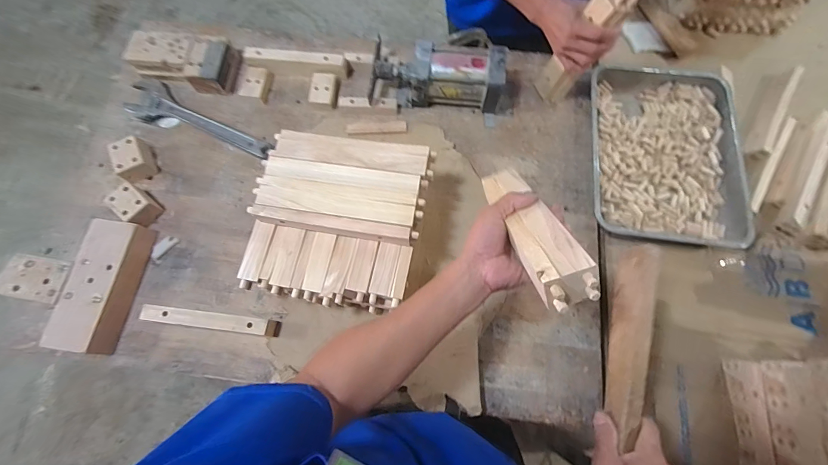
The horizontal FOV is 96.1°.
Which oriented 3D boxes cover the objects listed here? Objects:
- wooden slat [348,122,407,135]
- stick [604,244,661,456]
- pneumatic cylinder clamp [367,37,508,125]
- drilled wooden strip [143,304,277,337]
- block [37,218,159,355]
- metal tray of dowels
[{"bbox_3d":[-0.080,-0.225,0.803,0.126,0.010,0.026,-6,72,-1],"label":"wooden slat"},{"bbox_3d":[0.301,0.144,0.517,0.051,0.016,0.261,1,67,44],"label":"stick"},{"bbox_3d":[0.056,-0.324,0.788,0.287,0.109,0.131,8,72,4],"label":"pneumatic cylinder clamp"},{"bbox_3d":[-0.357,0.156,0.654,0.214,0.056,0.028,5,72,3],"label":"drilled wooden strip"},{"bbox_3d":[-0.560,0.095,0.671,0.095,0.068,0.228,5,72,3],"label":"block"},{"bbox_3d":[0.512,-0.164,0.774,0.293,0.061,0.393,7,72,3],"label":"metal tray of dowels"}]

